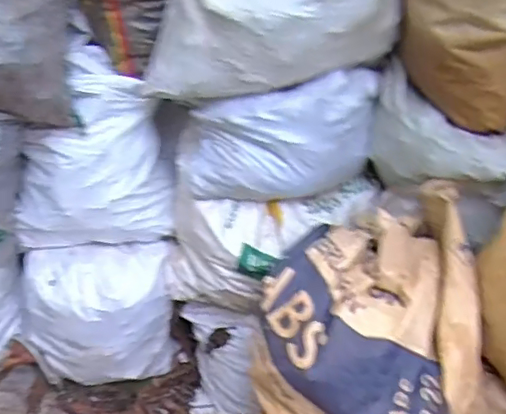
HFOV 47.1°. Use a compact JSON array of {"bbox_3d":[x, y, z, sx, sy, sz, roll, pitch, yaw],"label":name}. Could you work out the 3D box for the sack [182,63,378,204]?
[{"bbox_3d":[0.049,-0.128,0.992,0.324,0.205,0.158,0,49,-6],"label":"sack"}]

